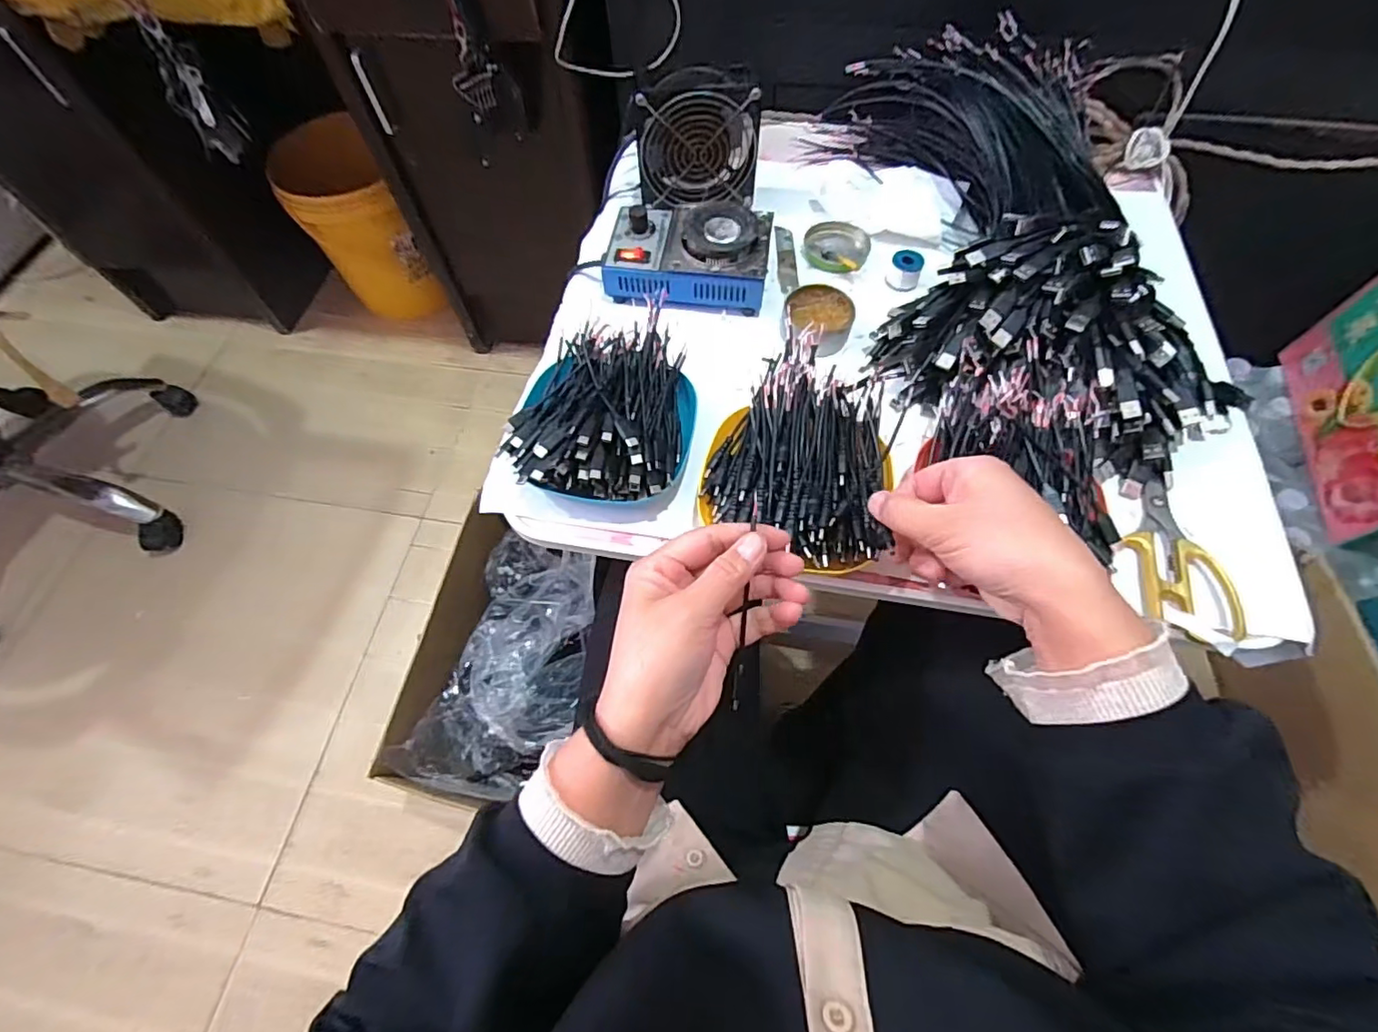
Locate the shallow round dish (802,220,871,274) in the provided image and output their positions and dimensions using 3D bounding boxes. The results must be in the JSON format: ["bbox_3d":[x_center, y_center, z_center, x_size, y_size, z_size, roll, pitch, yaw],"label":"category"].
[{"bbox_3d":[0.149,-0.274,0.584,0.065,0.011,0.065,-1,64,1],"label":"shallow round dish"}]

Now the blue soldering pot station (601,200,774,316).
[{"bbox_3d":[0.000,-0.247,0.547,0.149,0.061,0.105,10,65,6],"label":"blue soldering pot station"}]

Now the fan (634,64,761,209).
[{"bbox_3d":[0.009,-0.374,0.576,0.119,0.108,0.055,0,64,2],"label":"fan"}]

